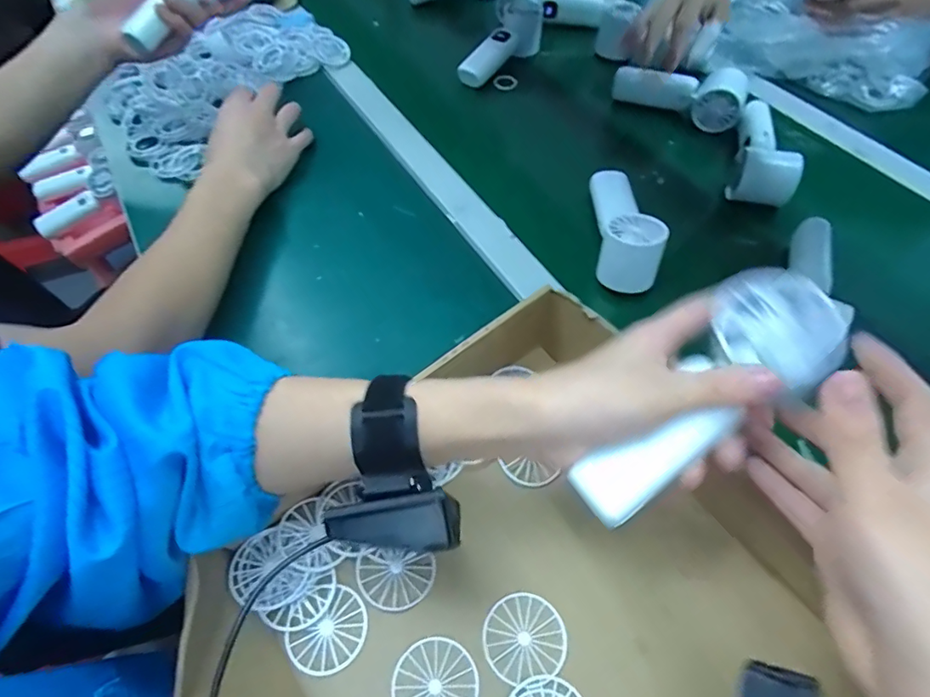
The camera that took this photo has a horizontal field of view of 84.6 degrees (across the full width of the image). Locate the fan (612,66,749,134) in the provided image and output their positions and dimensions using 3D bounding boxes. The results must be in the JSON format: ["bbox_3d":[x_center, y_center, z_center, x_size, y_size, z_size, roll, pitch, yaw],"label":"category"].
[{"bbox_3d":[0.262,-0.308,0.628,0.154,0.049,0.055,8,58,8],"label":"fan"}]

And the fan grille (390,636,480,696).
[{"bbox_3d":[-0.018,0.203,0.306,0.050,0.004,0.049,-29,60,-15],"label":"fan grille"}]

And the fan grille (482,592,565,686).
[{"bbox_3d":[0.037,0.180,0.321,0.050,0.005,0.047,-1,57,2],"label":"fan grille"}]

